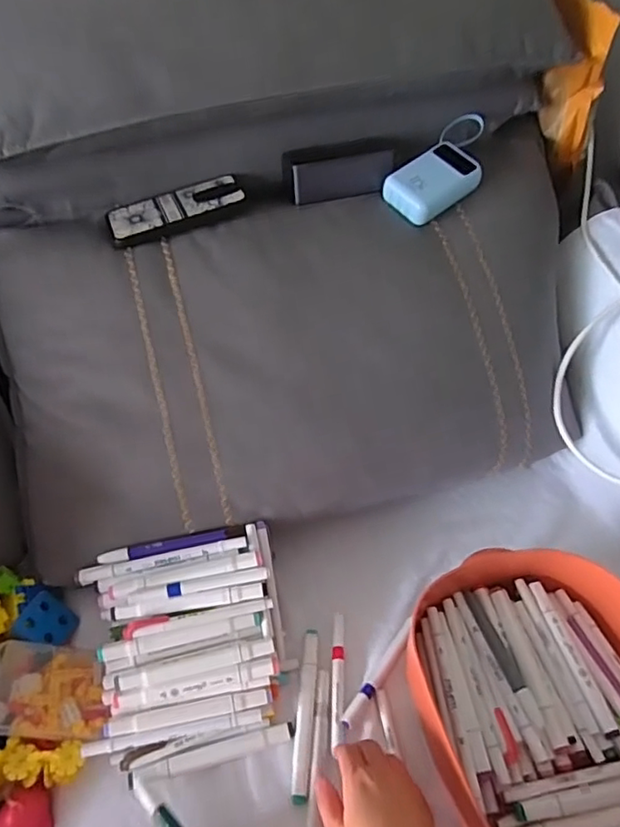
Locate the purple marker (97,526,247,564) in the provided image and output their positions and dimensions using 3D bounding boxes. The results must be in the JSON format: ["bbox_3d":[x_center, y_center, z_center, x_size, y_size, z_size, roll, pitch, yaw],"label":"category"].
[{"bbox_3d":[-0.140,0.135,0.591,0.147,0.012,0.013,-8,50,-10],"label":"purple marker"}]

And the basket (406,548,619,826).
[{"bbox_3d":[0.212,0.261,0.504,0.224,0.082,0.291,-16,52,-16],"label":"basket"}]

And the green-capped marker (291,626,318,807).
[{"bbox_3d":[-0.004,0.282,0.553,0.016,0.012,0.151,5,49,1],"label":"green-capped marker"}]

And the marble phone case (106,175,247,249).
[{"bbox_3d":[-0.154,-0.236,0.665,0.155,0.011,0.072,-19,52,-7],"label":"marble phone case"}]

